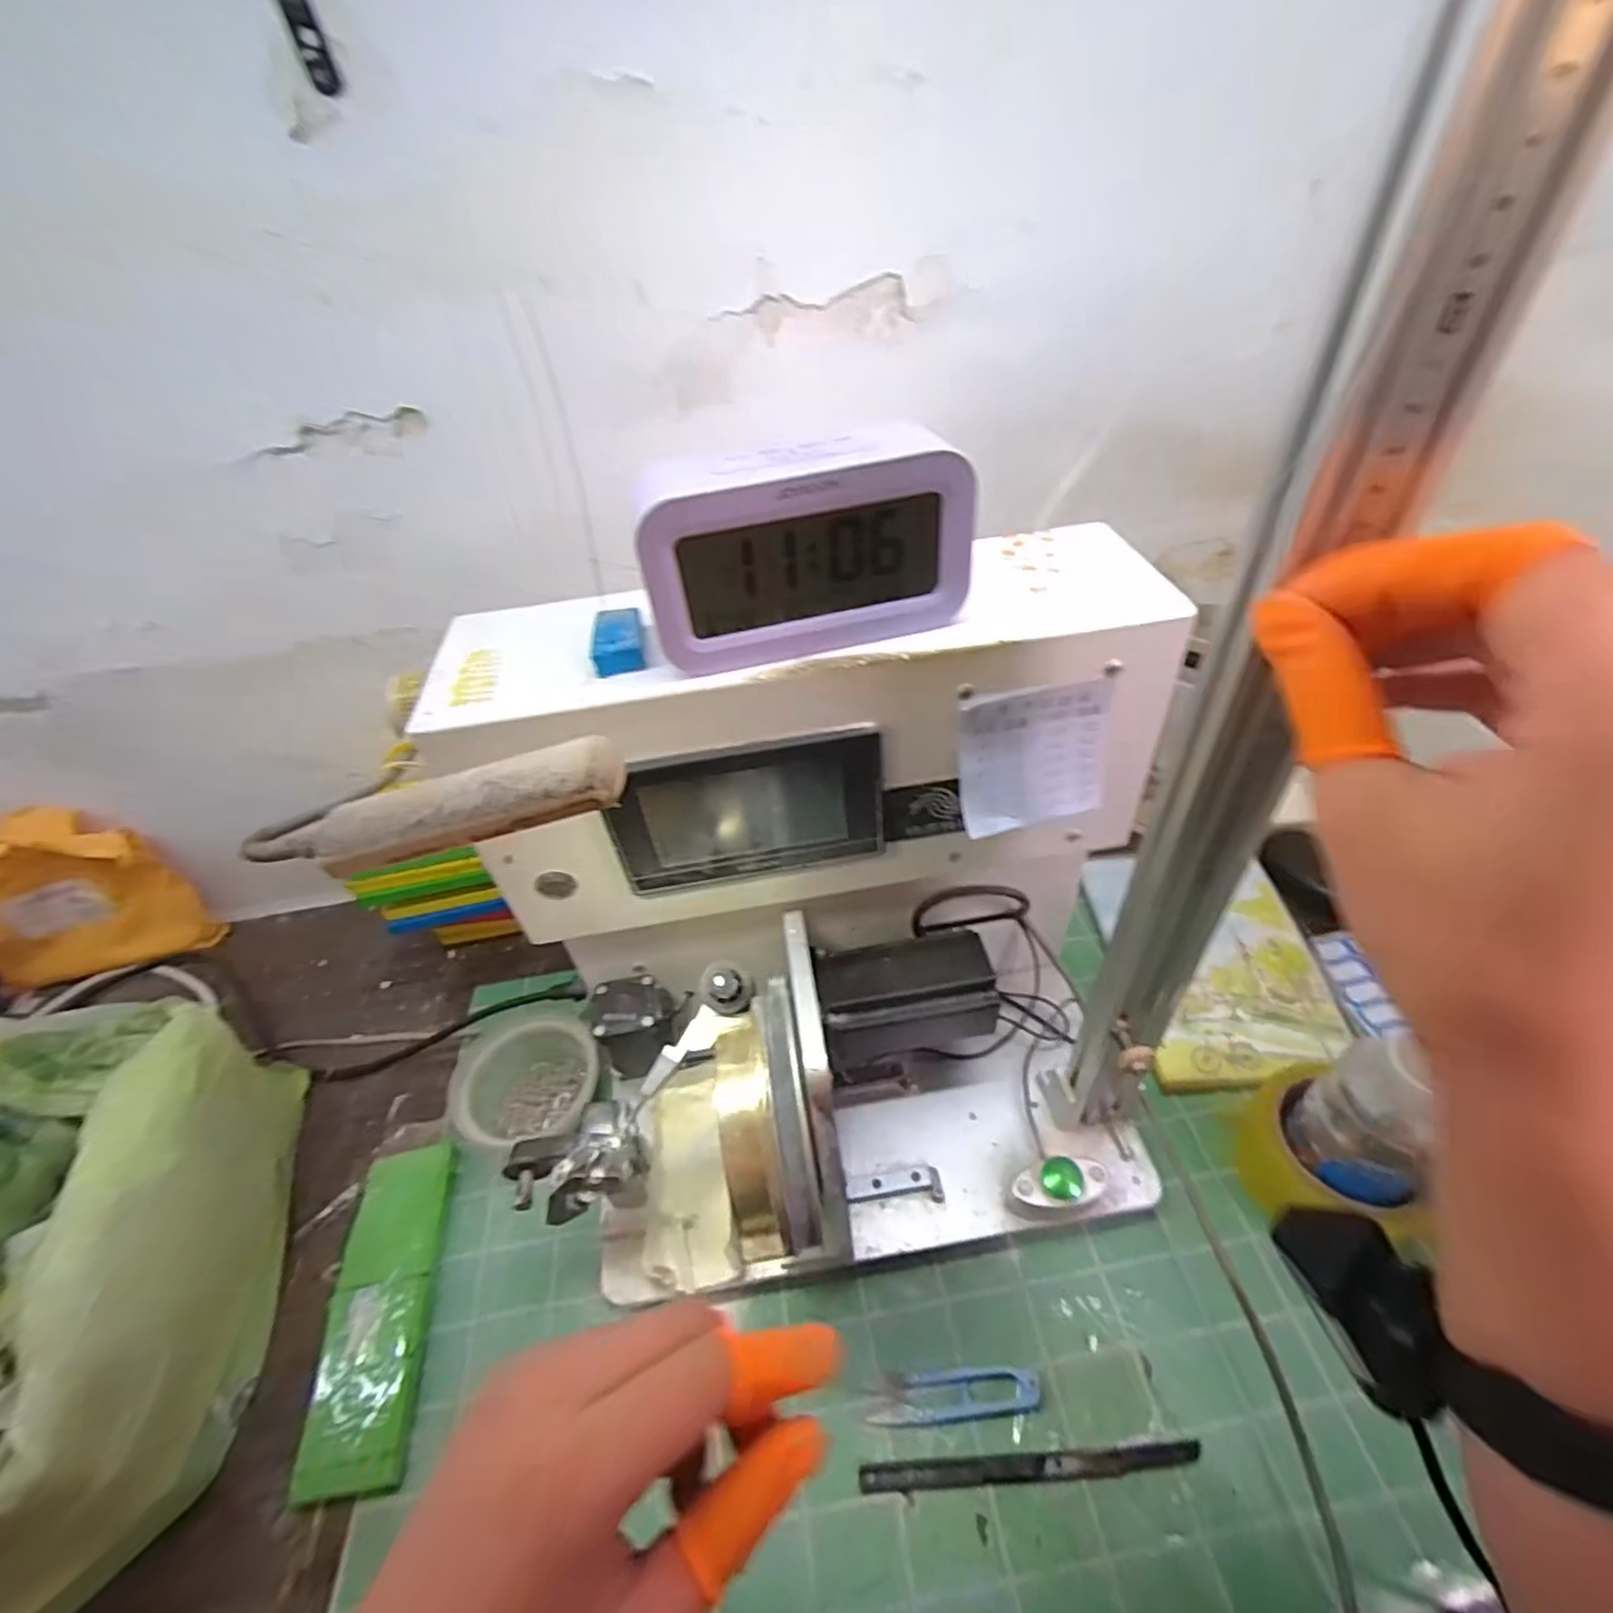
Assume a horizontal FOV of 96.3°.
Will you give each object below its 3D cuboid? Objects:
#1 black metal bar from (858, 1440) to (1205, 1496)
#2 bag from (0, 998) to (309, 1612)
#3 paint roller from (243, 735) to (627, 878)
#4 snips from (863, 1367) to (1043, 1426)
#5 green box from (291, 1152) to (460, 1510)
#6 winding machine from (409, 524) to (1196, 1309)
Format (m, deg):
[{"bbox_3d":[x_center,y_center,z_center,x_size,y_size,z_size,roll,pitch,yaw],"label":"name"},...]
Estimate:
[{"bbox_3d":[0.116,0.345,0.377,0.173,0.006,0.012,-5,43,0],"label":"black metal bar"},{"bbox_3d":[-0.433,0.265,0.433,0.204,0.131,0.309,-31,48,-25],"label":"bag"},{"bbox_3d":[-0.116,0.001,0.219,0.121,0.025,0.024,-9,43,-3],"label":"paint roller"},{"bbox_3d":[0.081,0.324,0.399,0.094,0.008,0.022,-4,43,1],"label":"snips"},{"bbox_3d":[-0.263,0.306,0.449,0.059,0.020,0.179,-11,43,-6],"label":"green box"},{"bbox_3d":[0.019,0.084,0.396,0.339,0.332,0.220,-12,43,-7],"label":"winding machine"}]

